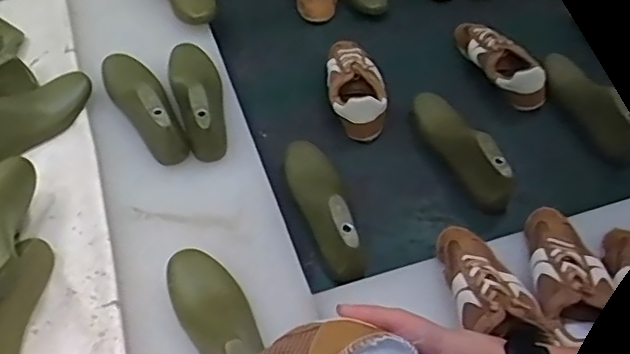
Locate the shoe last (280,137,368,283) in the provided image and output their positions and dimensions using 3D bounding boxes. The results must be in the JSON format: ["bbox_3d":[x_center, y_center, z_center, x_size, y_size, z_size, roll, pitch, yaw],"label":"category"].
[{"bbox_3d":[0.011,0.028,0.807,0.072,0.072,0.250,-10,54,-11],"label":"shoe last"}]

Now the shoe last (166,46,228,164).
[{"bbox_3d":[-0.183,-0.134,0.886,0.078,0.080,0.229,-9,53,-10],"label":"shoe last"}]

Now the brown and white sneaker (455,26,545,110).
[{"bbox_3d":[0.338,-0.218,1.052,0.079,0.071,0.232,-13,54,-12],"label":"brown and white sneaker"}]

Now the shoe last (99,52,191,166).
[{"bbox_3d":[-0.268,-0.128,0.873,0.079,0.082,0.250,-26,58,-21],"label":"shoe last"}]

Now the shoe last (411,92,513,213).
[{"bbox_3d":[0.225,-0.059,0.913,0.071,0.087,0.253,-12,41,-12],"label":"shoe last"}]

